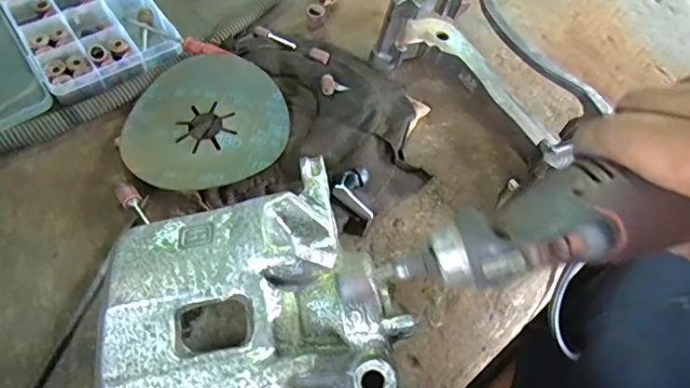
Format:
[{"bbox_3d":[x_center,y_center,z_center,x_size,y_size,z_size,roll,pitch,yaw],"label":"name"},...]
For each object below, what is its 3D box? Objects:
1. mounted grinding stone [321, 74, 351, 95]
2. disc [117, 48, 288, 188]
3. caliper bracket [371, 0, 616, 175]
[{"bbox_3d":[-0.007,-0.078,0.382,0.021,0.009,0.015,4,58,-2],"label":"mounted grinding stone"},{"bbox_3d":[-0.094,-0.047,0.354,0.104,0.020,0.106,2,58,-3],"label":"disc"},{"bbox_3d":[0.097,-0.081,0.357,0.074,0.077,0.165,-28,64,-19],"label":"caliper bracket"}]

